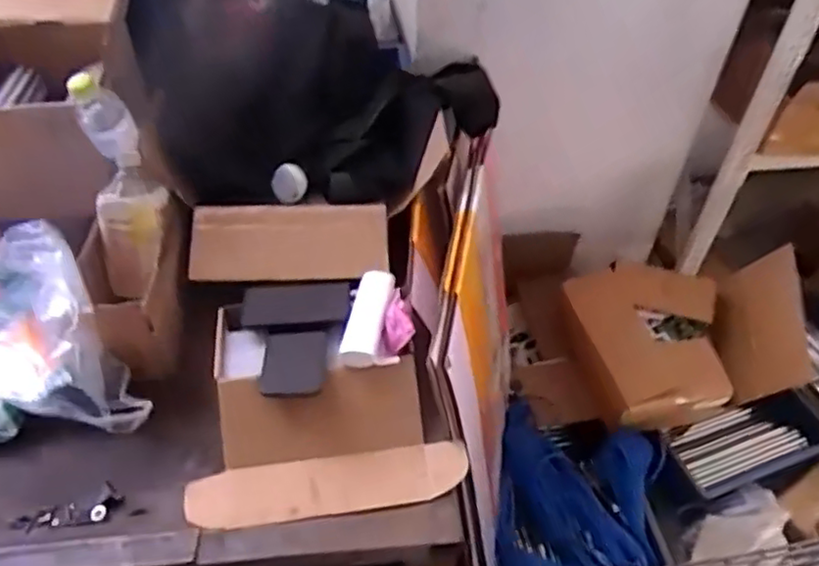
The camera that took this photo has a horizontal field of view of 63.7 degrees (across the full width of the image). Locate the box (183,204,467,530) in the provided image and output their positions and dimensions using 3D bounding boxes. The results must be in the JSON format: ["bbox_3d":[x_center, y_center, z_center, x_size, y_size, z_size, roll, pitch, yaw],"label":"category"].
[{"bbox_3d":[-0.134,0.083,0.896,0.328,0.131,0.433,-7,47,-8],"label":"box"}]

